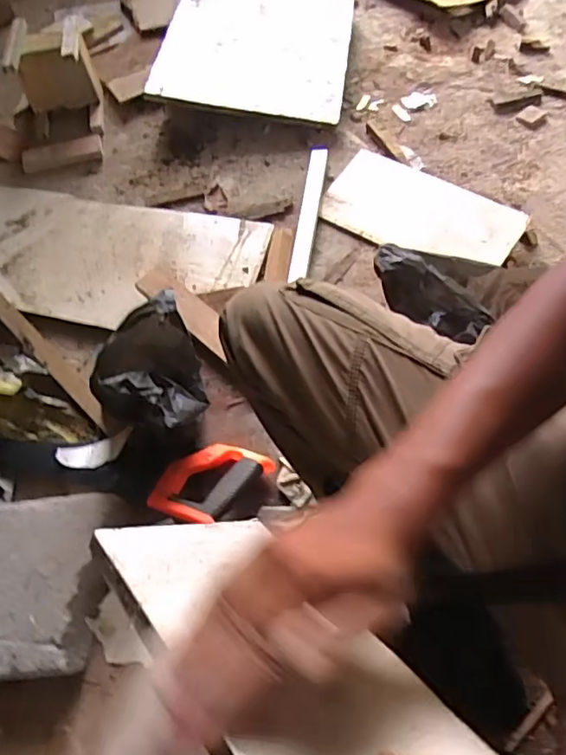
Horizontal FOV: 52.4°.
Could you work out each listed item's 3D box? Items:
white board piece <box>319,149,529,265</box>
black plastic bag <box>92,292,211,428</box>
[{"bbox_3d":[0.246,-0.295,1.028,0.330,0.027,0.207,29,64,16],"label":"white board piece"},{"bbox_3d":[-0.178,0.004,0.763,0.137,0.155,0.169,-11,60,-3],"label":"black plastic bag"}]

